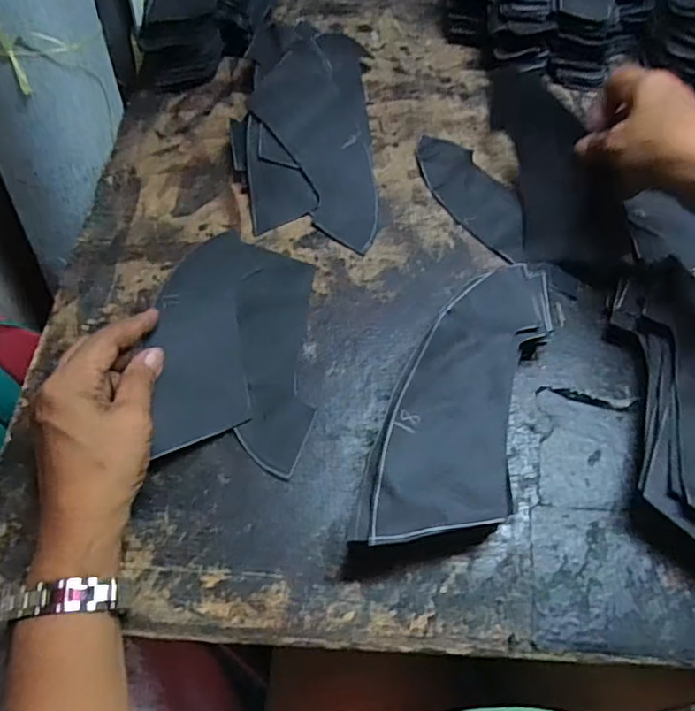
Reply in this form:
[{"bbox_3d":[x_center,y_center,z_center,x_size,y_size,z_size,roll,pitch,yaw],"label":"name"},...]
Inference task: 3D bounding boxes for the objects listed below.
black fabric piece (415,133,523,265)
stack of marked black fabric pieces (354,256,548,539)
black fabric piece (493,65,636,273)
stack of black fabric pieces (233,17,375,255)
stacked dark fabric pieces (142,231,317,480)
[{"bbox_3d":[0.101,-0.129,0.457,0.051,0.004,0.134,-31,68,-9],"label":"black fabric piece"},{"bbox_3d":[0.069,0.030,0.349,0.077,0.039,0.194,16,62,11],"label":"stack of marked black fabric pieces"},{"bbox_3d":[0.154,-0.138,0.429,0.063,0.033,0.168,-25,82,36],"label":"black fabric piece"},{"bbox_3d":[-0.037,-0.193,0.477,0.112,0.038,0.238,-3,60,0],"label":"stack of black fabric pieces"},{"bbox_3d":[-0.075,-0.013,0.385,0.097,0.023,0.176,-3,60,1],"label":"stacked dark fabric pieces"}]

